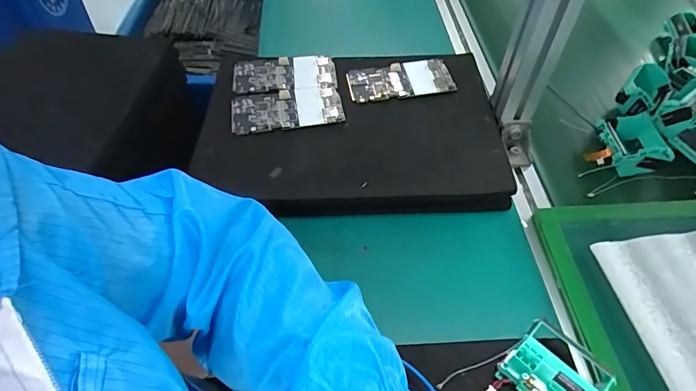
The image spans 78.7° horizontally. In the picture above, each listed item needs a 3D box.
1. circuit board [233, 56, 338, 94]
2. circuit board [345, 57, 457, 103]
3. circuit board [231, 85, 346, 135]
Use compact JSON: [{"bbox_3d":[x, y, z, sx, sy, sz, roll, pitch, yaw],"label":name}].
[{"bbox_3d":[-0.081,-0.155,0.536,0.126,0.006,0.065,-8,53,-8],"label":"circuit board"},{"bbox_3d":[0.066,-0.148,0.542,0.130,0.011,0.064,-7,56,-4],"label":"circuit board"},{"bbox_3d":[-0.073,-0.104,0.507,0.130,0.013,0.064,-6,53,-6],"label":"circuit board"}]

